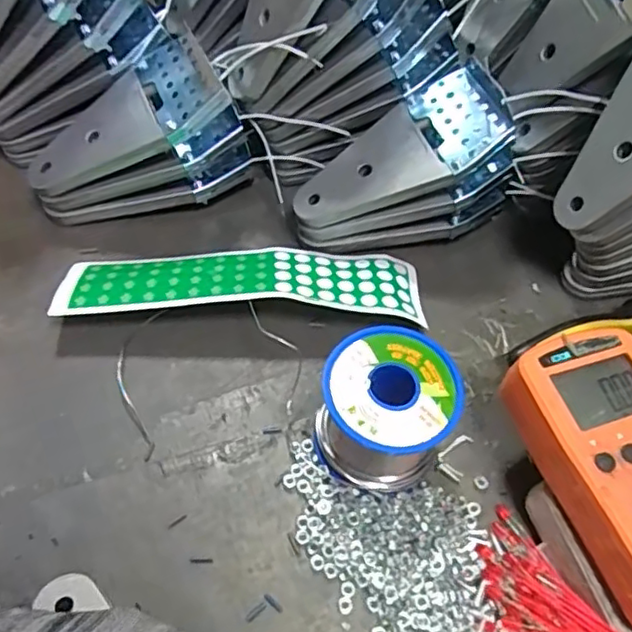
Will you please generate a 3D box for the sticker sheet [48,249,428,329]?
[{"bbox_3d":[-0.043,-0.021,0.385,0.214,0.019,0.064,1,35,-2],"label":"sticker sheet"}]

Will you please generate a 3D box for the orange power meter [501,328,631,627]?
[{"bbox_3d":[0.139,0.069,0.278,0.071,0.029,0.126,-15,58,-14],"label":"orange power meter"}]

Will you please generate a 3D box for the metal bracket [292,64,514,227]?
[{"bbox_3d":[0.051,-0.099,0.391,0.137,0.015,0.066,-29,58,9],"label":"metal bracket"}]

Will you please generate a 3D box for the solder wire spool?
[{"bbox_3d":[0.036,0.048,0.319,0.065,0.058,0.068,1,55,-2],"label":"solder wire spool"}]

